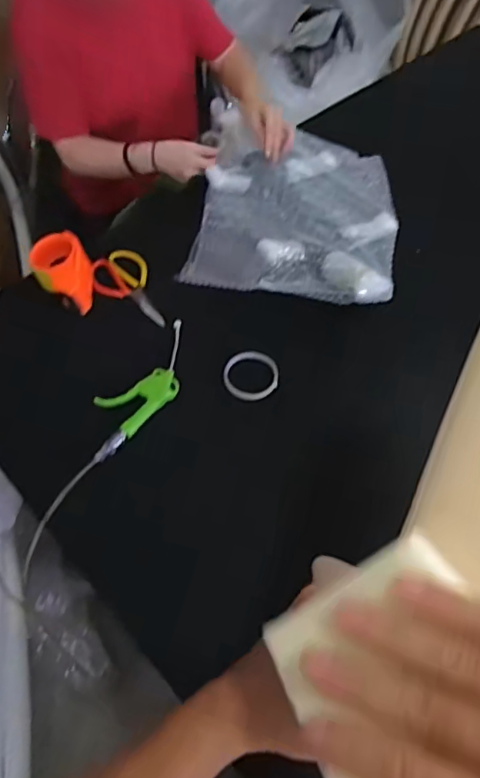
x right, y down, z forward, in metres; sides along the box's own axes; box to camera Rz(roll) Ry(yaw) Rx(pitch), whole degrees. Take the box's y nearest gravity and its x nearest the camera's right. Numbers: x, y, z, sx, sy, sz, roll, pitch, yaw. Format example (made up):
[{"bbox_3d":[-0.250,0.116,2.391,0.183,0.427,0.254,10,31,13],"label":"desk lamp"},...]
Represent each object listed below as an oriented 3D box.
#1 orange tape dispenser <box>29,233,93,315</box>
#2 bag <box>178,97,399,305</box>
[{"bbox_3d":[-0.294,-0.198,0.941,0.088,0.063,0.130,-28,63,-19],"label":"orange tape dispenser"},{"bbox_3d":[0.100,-0.344,1.049,0.376,0.071,0.454,10,57,4],"label":"bag"}]

